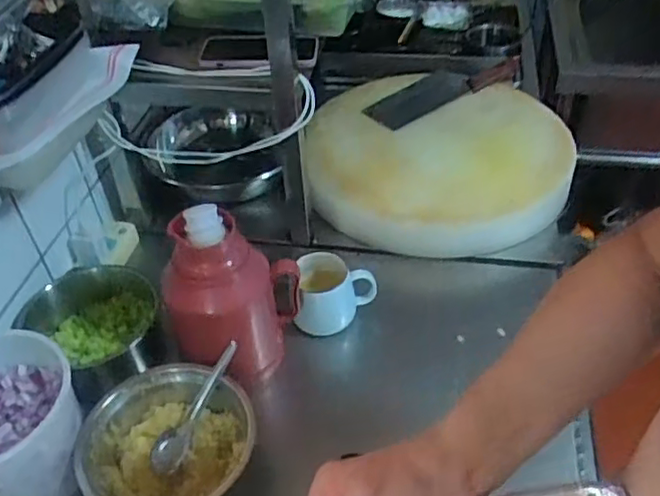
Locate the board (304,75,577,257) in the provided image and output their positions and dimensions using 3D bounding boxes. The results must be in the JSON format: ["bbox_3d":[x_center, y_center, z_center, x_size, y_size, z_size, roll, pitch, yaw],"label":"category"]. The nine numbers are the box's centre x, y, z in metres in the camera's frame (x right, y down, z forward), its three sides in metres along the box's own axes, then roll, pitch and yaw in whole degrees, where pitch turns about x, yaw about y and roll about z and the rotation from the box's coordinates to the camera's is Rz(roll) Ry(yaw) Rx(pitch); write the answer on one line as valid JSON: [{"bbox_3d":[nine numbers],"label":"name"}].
[{"bbox_3d":[0.185,-0.164,1.121,0.428,0.068,0.446,-2,43,2],"label":"board"}]

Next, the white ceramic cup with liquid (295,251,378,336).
[{"bbox_3d":[0.005,0.059,0.881,0.113,0.078,0.083,-11,43,-7],"label":"white ceramic cup with liquid"}]

